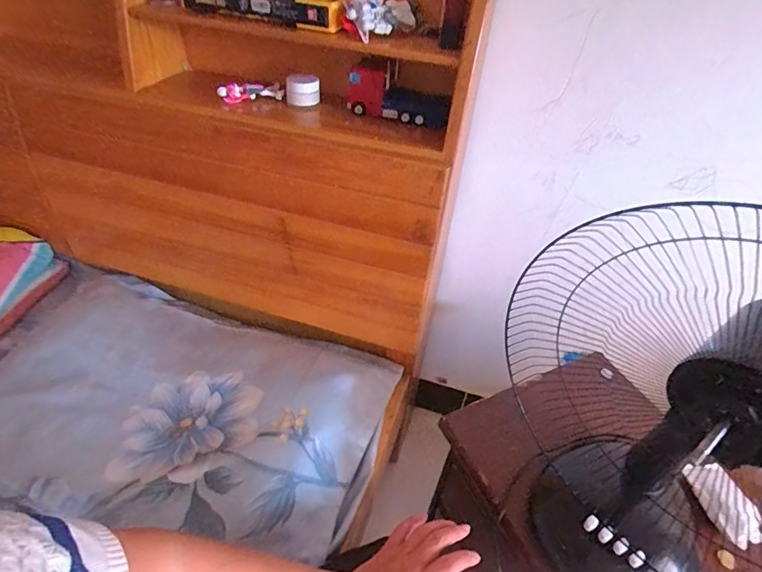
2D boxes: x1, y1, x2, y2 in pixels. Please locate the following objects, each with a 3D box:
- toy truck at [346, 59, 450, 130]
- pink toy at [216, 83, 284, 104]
[{"bbox_3d":[0.028,-0.286,0.674,0.161,0.078,0.046,21,41,4],"label":"toy truck"},{"bbox_3d":[-0.218,-0.323,0.741,0.103,0.028,0.022,-8,44,-13],"label":"pink toy"}]

